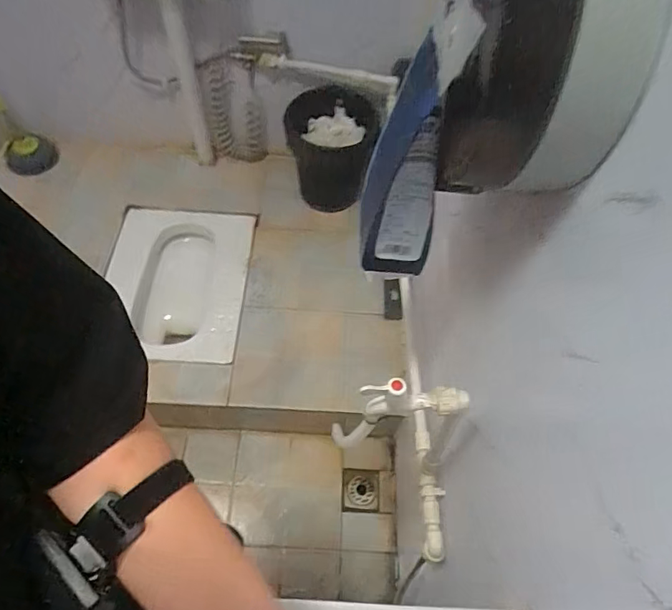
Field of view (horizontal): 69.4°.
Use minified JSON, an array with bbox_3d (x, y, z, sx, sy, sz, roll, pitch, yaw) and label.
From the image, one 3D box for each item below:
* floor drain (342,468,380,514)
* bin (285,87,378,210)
[{"bbox_3d":[0.069,0.513,1.338,0.100,0.006,0.111,1,67,8],"label":"floor drain"},{"bbox_3d":[-0.028,-0.491,1.565,0.274,0.329,0.318,2,60,-2],"label":"bin"}]

